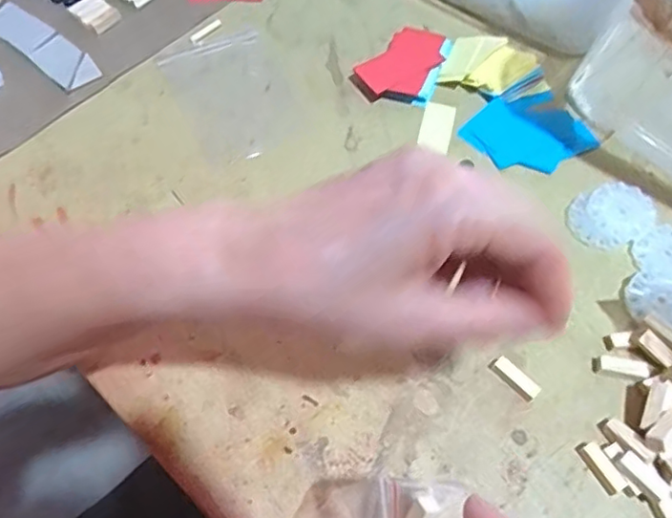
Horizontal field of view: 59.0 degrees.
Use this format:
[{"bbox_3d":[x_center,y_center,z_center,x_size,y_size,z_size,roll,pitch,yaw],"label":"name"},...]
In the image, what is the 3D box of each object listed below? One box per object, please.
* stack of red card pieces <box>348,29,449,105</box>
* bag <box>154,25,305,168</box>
[{"bbox_3d":[0.050,-0.141,0.433,0.047,0.006,0.080,39,67,20],"label":"stack of red card pieces"},{"bbox_3d":[-0.074,-0.120,0.432,0.078,0.004,0.115,-25,63,-13],"label":"bag"}]

